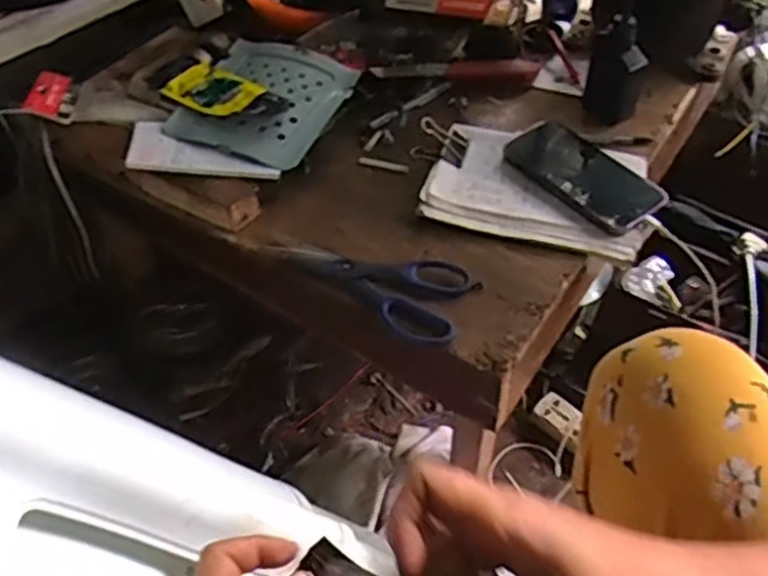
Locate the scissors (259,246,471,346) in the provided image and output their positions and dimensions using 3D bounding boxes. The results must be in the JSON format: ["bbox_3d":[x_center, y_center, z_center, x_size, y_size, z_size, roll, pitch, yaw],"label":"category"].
[{"bbox_3d":[-0.020,-0.004,0.663,0.186,0.013,0.083,13,50,12],"label":"scissors"}]

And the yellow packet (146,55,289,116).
[{"bbox_3d":[-0.186,-0.217,0.801,0.159,0.011,0.069,26,54,22],"label":"yellow packet"}]

